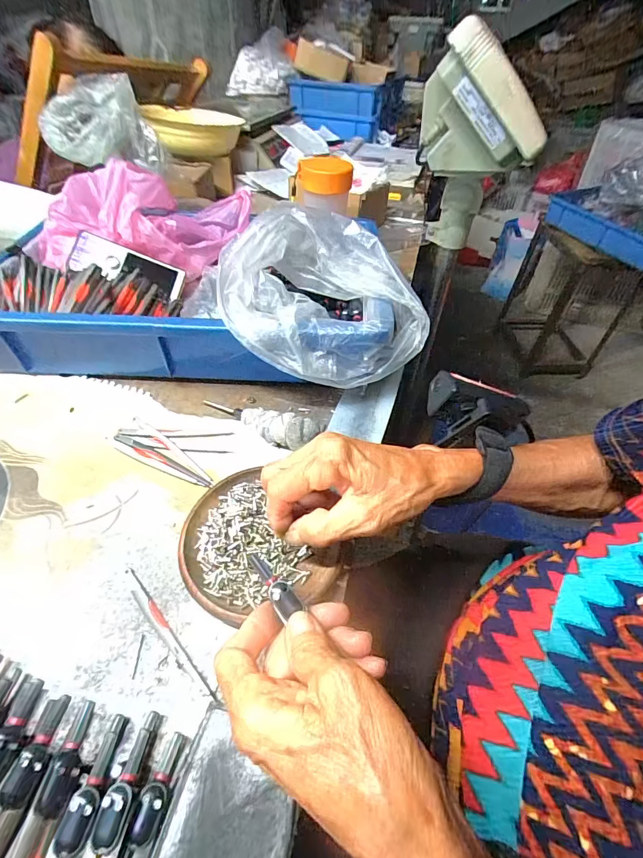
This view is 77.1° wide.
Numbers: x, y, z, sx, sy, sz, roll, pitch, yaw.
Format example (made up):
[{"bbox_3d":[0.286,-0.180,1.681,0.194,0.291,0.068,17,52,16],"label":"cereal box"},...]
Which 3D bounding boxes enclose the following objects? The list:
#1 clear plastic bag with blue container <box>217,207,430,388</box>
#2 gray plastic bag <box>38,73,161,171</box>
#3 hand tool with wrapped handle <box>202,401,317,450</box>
[{"bbox_3d":[-0.002,-0.129,0.385,0.184,0.100,0.145,-13,48,-16],"label":"clear plastic bag with blue container"},{"bbox_3d":[-0.340,-0.463,0.618,0.157,0.101,0.119,-20,48,-19],"label":"gray plastic bag"},{"bbox_3d":[-0.061,-0.007,0.365,0.118,0.026,0.029,18,47,17],"label":"hand tool with wrapped handle"}]

